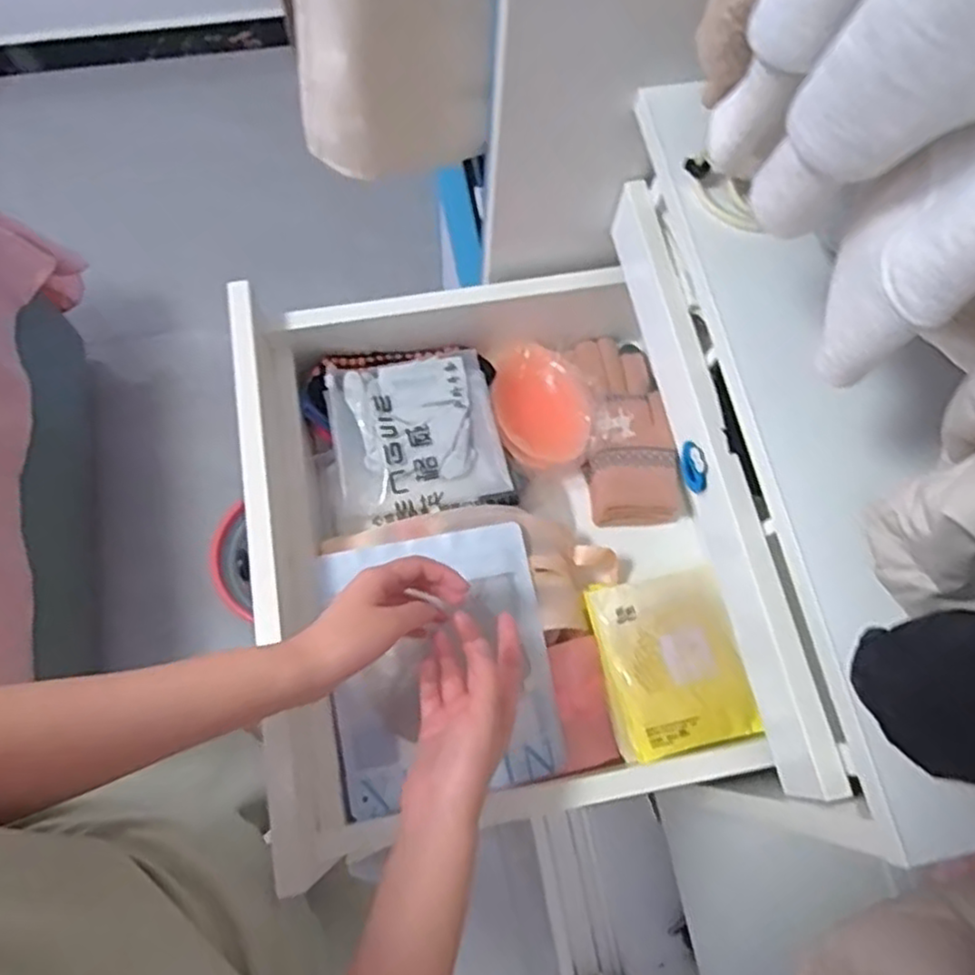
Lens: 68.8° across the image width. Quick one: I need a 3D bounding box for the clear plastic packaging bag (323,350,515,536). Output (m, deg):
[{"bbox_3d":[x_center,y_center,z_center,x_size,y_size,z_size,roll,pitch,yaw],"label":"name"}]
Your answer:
[{"bbox_3d":[-0.071,-0.049,0.673,0.162,0.021,0.155,-14,72,-7],"label":"clear plastic packaging bag"}]

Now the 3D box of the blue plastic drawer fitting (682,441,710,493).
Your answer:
[{"bbox_3d":[0.154,-0.016,0.527,0.014,0.017,0.037,-4,71,-4],"label":"blue plastic drawer fitting"}]

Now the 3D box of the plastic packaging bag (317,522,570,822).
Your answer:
[{"bbox_3d":[-0.038,0.143,0.587,0.176,0.035,0.208,-10,72,-6],"label":"plastic packaging bag"}]

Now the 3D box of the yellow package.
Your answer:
[{"bbox_3d":[0.155,0.145,0.599,0.115,0.029,0.145,-10,72,-6],"label":"yellow package"}]

